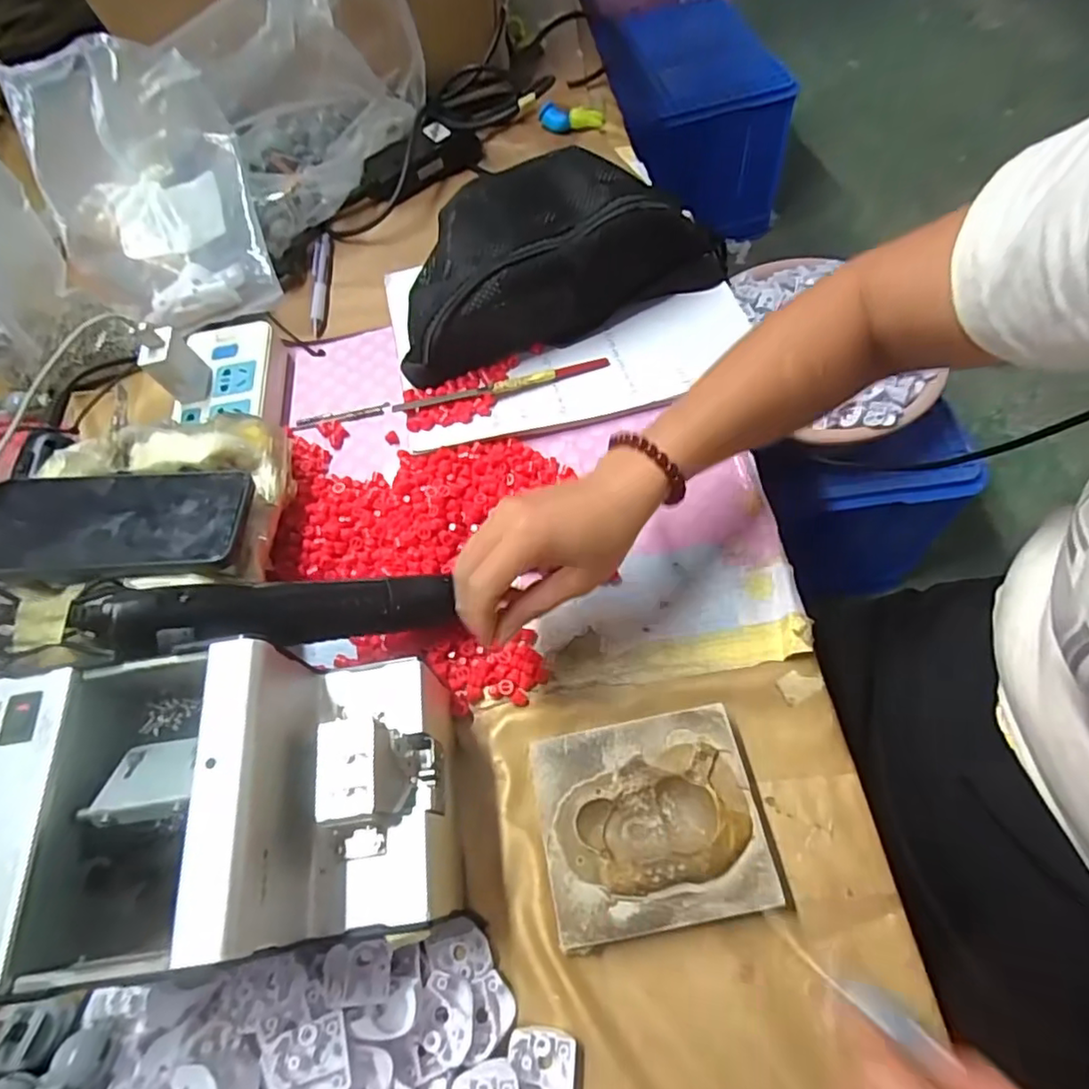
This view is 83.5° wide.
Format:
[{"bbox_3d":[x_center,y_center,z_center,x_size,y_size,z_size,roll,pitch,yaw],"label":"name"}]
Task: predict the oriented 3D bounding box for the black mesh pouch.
[{"bbox_3d":[0.003,-0.242,0.508,0.284,0.090,0.128,-22,64,-7],"label":"black mesh pouch"}]

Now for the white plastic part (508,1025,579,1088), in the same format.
[{"bbox_3d":[-0.001,0.257,0.298,0.033,0.013,0.030,8,64,7],"label":"white plastic part"}]

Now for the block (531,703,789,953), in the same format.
[{"bbox_3d":[0.058,0.152,0.337,0.115,0.032,0.103,-11,63,-2],"label":"block"}]

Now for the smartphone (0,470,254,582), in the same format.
[{"bbox_3d":[-0.275,-0.015,0.388,0.162,0.014,0.083,-6,50,-3],"label":"smartphone"}]

